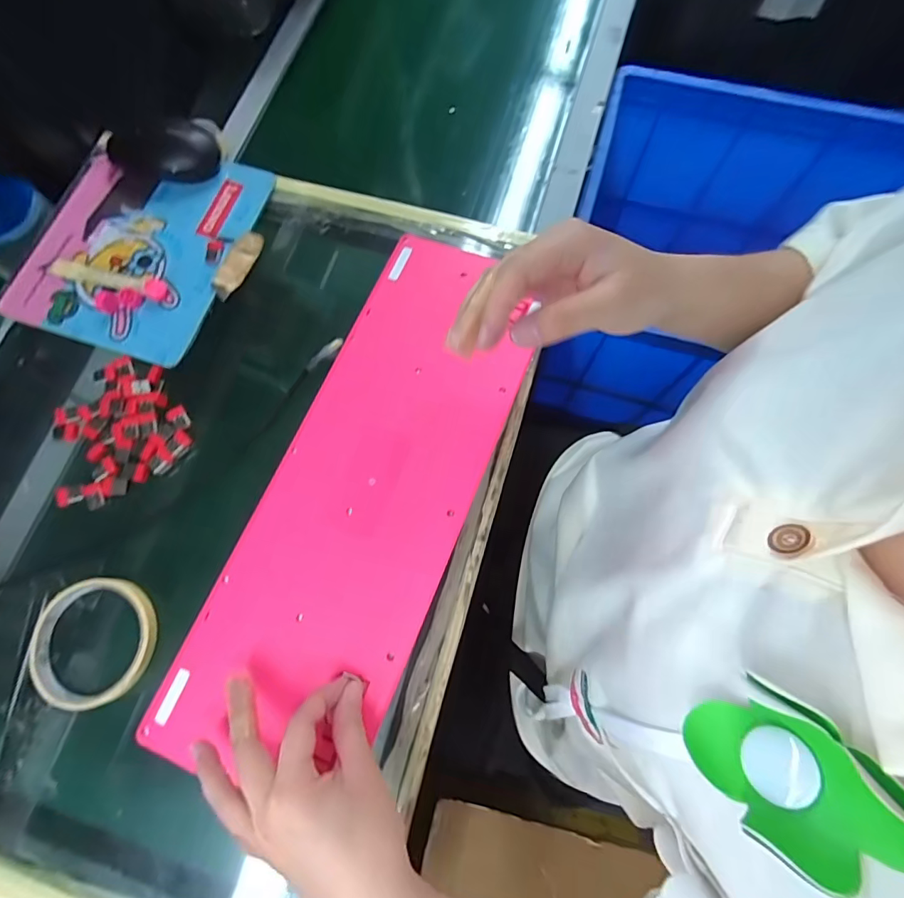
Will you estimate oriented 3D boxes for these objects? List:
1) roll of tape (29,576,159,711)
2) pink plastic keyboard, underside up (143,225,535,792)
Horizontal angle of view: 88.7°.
[{"bbox_3d":[-0.266,0.141,0.338,0.089,0.012,0.087,0,74,2],"label":"roll of tape"},{"bbox_3d":[-0.057,0.022,0.343,0.145,0.016,0.404,22,76,8],"label":"pink plastic keyboard, underside up"}]

